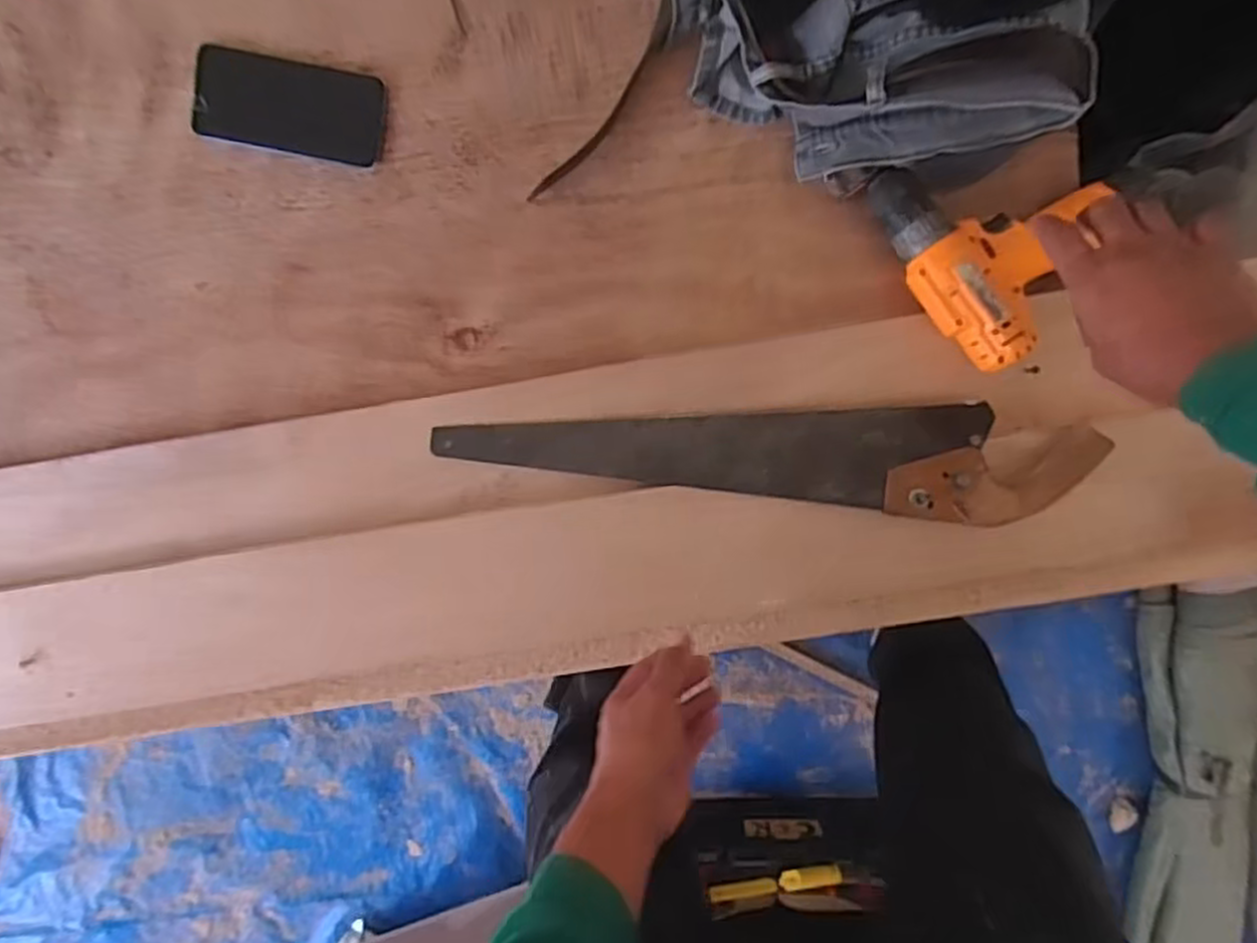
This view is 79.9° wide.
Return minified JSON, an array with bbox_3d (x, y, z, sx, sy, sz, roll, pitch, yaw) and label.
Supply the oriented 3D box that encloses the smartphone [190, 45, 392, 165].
[{"bbox_3d":[-0.283,-0.304,0.626,0.157,0.008,0.071,9,99,-4],"label":"smartphone"}]

